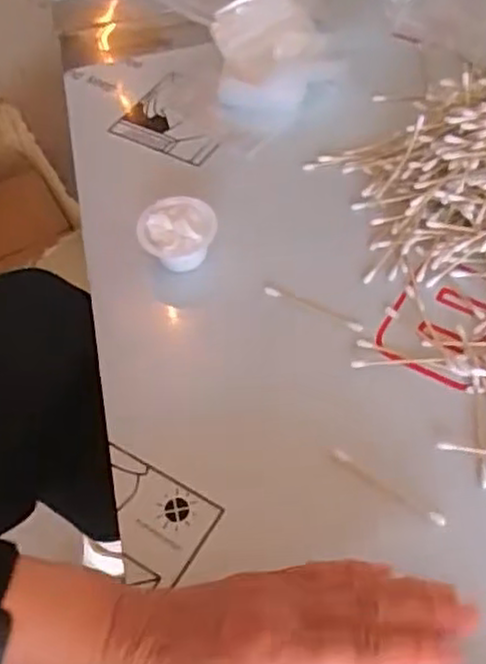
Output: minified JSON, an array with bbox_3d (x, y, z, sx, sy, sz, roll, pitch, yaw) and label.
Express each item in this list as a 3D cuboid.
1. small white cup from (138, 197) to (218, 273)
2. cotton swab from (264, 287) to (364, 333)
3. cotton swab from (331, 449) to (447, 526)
[{"bbox_3d":[-0.044,-0.064,0.491,0.052,0.036,0.049,-2,55,3],"label":"small white cup"},{"bbox_3d":[0.046,-0.016,0.472,0.072,0.004,0.006,25,61,21],"label":"cotton swab"},{"bbox_3d":[0.080,0.086,0.397,0.071,0.004,0.007,30,63,23],"label":"cotton swab"}]

